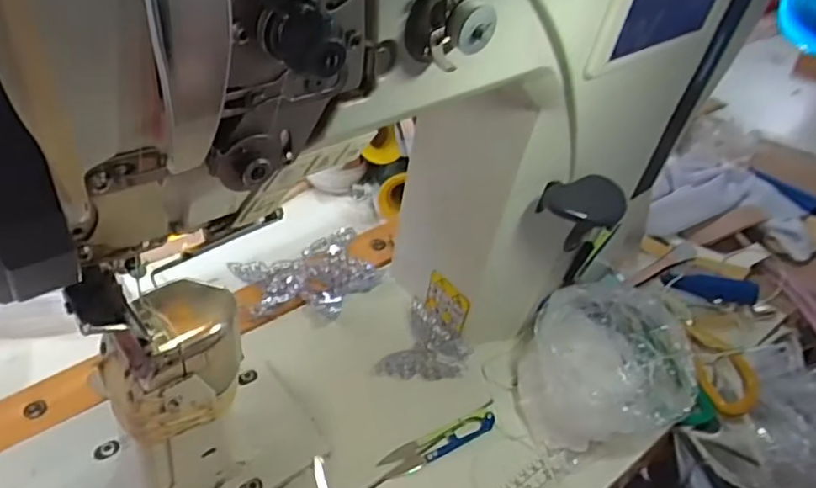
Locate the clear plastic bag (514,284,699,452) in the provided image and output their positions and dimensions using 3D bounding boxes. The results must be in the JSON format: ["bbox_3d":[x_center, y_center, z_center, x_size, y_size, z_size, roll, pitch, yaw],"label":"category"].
[{"bbox_3d":[0.168,0.104,0.534,0.140,0.092,0.112,-3,39,-11],"label":"clear plastic bag"}]

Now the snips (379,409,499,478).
[{"bbox_3d":[0.025,0.161,0.512,0.102,0.008,0.019,-18,44,-27],"label":"snips"}]

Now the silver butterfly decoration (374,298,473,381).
[{"bbox_3d":[0.021,0.095,0.576,0.069,0.014,0.083,18,40,15],"label":"silver butterfly decoration"}]

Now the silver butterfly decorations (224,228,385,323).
[{"bbox_3d":[-0.090,0.032,0.613,0.134,0.022,0.107,-20,45,-29],"label":"silver butterfly decorations"}]

